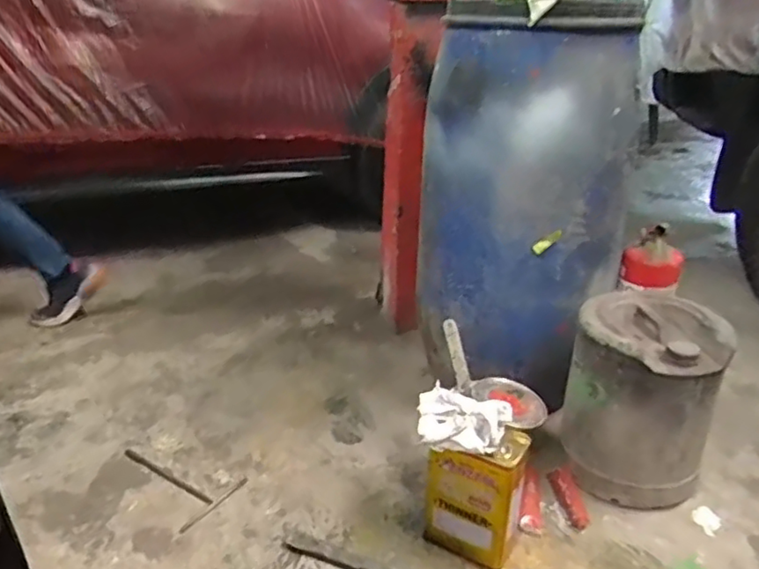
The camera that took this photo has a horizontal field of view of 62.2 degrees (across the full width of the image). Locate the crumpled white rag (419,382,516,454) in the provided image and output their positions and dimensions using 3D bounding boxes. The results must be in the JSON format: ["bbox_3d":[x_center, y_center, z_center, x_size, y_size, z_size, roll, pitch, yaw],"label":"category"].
[{"bbox_3d":[0.153,0.276,1.274,0.202,0.045,0.145,10,56,41],"label":"crumpled white rag"}]

